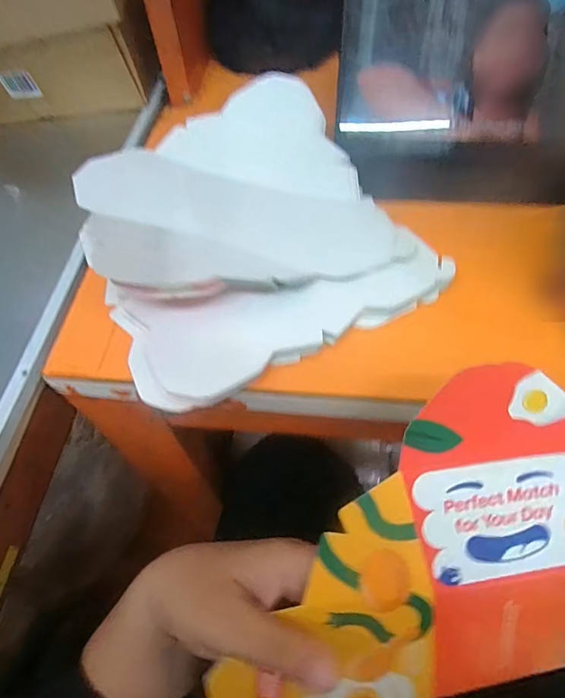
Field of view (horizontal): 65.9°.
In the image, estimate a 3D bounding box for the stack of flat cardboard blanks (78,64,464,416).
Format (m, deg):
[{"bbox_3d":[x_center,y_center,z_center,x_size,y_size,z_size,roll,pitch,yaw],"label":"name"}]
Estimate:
[{"bbox_3d":[-0.040,-0.114,0.379,0.258,0.054,0.283,-26,58,-12],"label":"stack of flat cardboard blanks"}]

